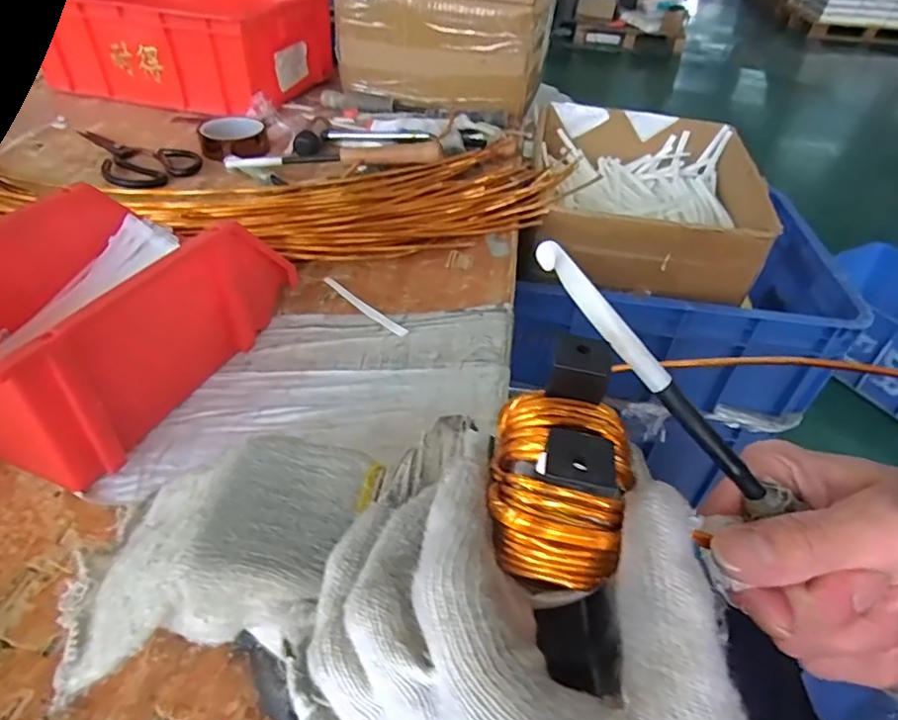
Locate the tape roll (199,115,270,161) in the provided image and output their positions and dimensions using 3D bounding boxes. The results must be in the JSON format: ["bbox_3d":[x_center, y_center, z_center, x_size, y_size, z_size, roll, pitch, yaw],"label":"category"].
[{"bbox_3d":[-0.301,-0.310,0.798,0.086,0.039,0.086,-11,43,-17],"label":"tape roll"}]

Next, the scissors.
[{"bbox_3d":[-0.423,-0.289,0.781,0.117,0.016,0.230,-22,47,-27],"label":"scissors"}]

